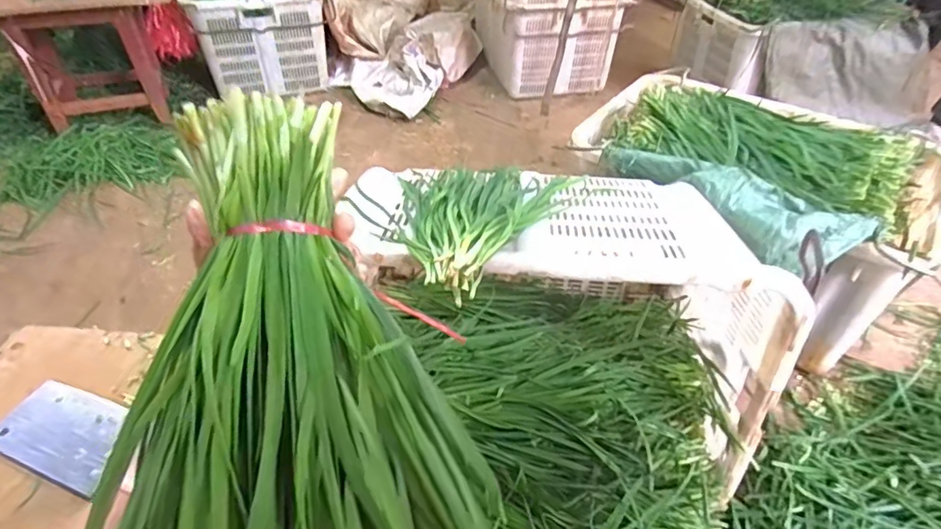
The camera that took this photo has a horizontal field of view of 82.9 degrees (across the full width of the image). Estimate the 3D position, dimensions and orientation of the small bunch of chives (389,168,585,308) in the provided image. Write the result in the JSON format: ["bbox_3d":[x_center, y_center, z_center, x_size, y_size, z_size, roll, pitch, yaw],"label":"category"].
[{"bbox_3d":[0.010,-0.069,0.728,0.266,0.057,0.424,10,23,8],"label":"small bunch of chives"}]

